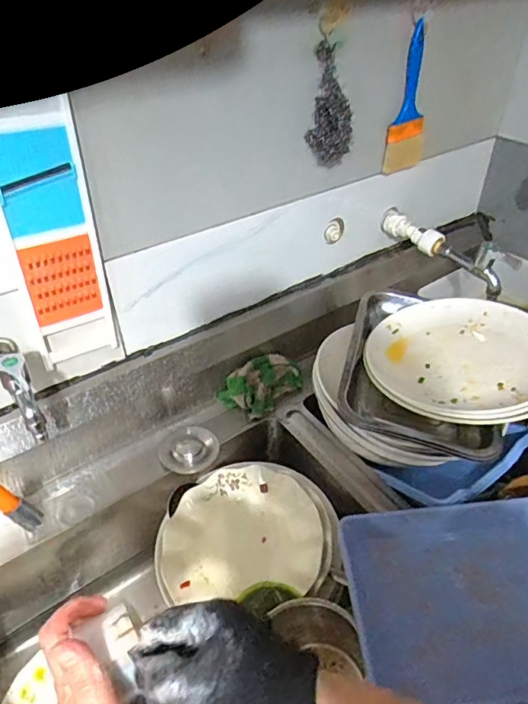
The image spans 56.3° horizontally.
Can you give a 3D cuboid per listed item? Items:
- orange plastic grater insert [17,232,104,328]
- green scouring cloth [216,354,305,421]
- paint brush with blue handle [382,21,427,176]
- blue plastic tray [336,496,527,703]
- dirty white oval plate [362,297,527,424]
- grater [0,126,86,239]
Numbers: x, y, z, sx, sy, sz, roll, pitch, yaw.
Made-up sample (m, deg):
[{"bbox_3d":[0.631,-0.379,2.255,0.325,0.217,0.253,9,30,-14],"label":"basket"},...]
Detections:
[{"bbox_3d":[-0.232,-0.082,0.571,0.078,0.097,0.004,-26,46,-27],"label":"orange plastic grater insert"},{"bbox_3d":[-0.001,0.048,0.803,0.077,0.052,0.128,32,50,33],"label":"green scouring cloth"},{"bbox_3d":[0.223,-0.382,0.755,0.063,0.200,0.023,-9,37,-11],"label":"paint brush with blue handle"},{"bbox_3d":[0.239,0.262,0.530,0.286,0.033,0.204,-5,40,-5],"label":"blue plastic tray"},{"bbox_3d":[0.286,-0.004,0.696,0.266,0.039,0.271,26,46,28],"label":"dirty white oval plate"},{"bbox_3d":[-0.232,-0.173,0.506,0.080,0.098,0.006,-26,46,-27],"label":"grater"}]

